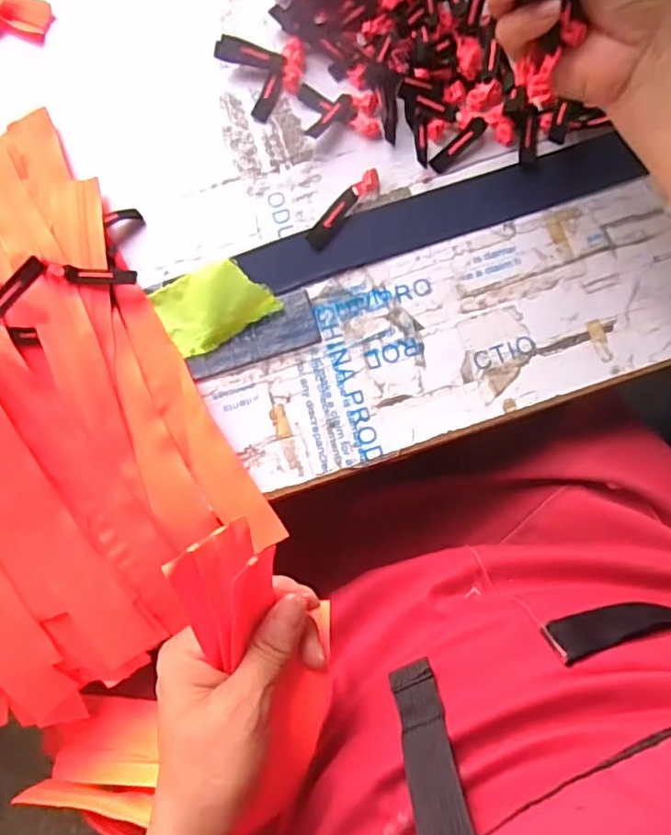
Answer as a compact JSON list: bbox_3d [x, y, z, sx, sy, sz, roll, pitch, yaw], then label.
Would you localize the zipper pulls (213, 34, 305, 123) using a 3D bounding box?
[{"bbox_3d":[-0.052,-0.246,0.427,0.062,0.015,0.056,-8,79,8],"label":"zipper pulls"}]

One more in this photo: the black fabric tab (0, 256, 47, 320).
[{"bbox_3d":[-0.192,-0.077,0.353,0.009,0.012,0.045,41,89,13],"label":"black fabric tab"}]

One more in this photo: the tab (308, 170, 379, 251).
[{"bbox_3d":[0.005,-0.146,0.414,0.013,0.010,0.068,41,89,13],"label":"tab"}]

